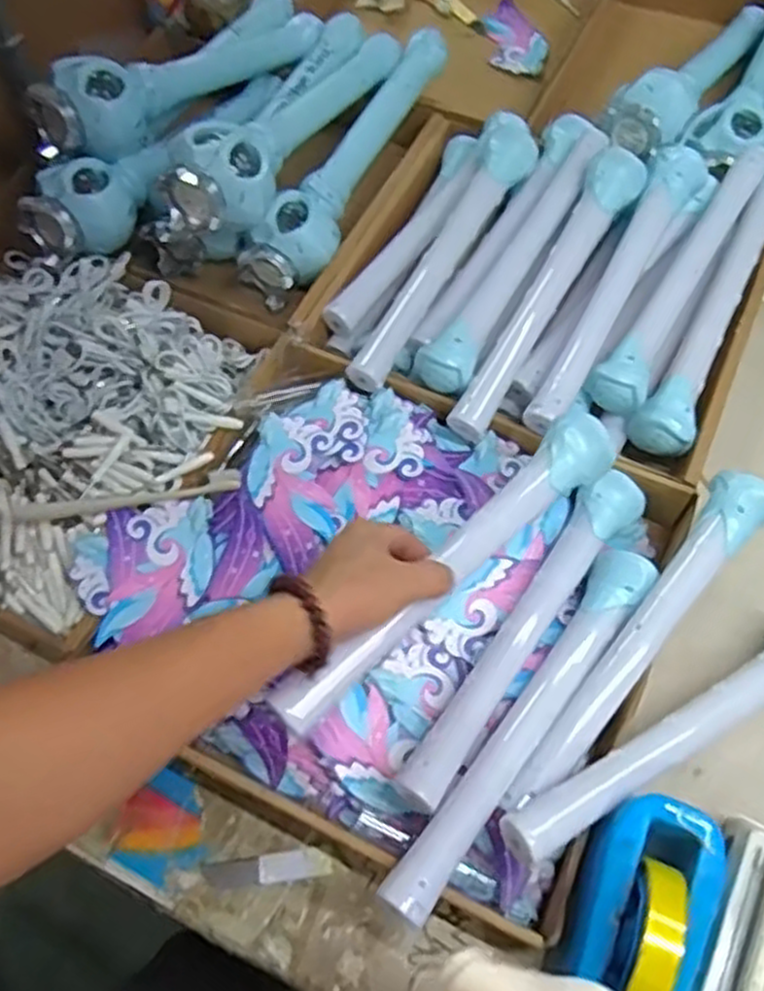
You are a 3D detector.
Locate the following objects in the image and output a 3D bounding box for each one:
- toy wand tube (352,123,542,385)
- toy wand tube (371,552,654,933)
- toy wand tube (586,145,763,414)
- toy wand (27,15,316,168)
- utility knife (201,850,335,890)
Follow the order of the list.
[{"bbox_3d":[0.062,-0.229,0.731,0.052,0.039,0.331,25,66,14],"label":"toy wand tube"},{"bbox_3d":[0.104,0.153,0.538,0.043,0.044,0.309,33,68,17],"label":"toy wand tube"},{"bbox_3d":[0.283,-0.206,0.711,0.044,0.039,0.317,30,67,16],"label":"toy wand tube"},{"bbox_3d":[-0.205,-0.450,0.832,0.079,0.078,0.363,33,53,17],"label":"toy wand"},{"bbox_3d":[-0.083,0.269,0.559,0.092,0.005,0.018,-8,63,-3],"label":"utility knife"}]

